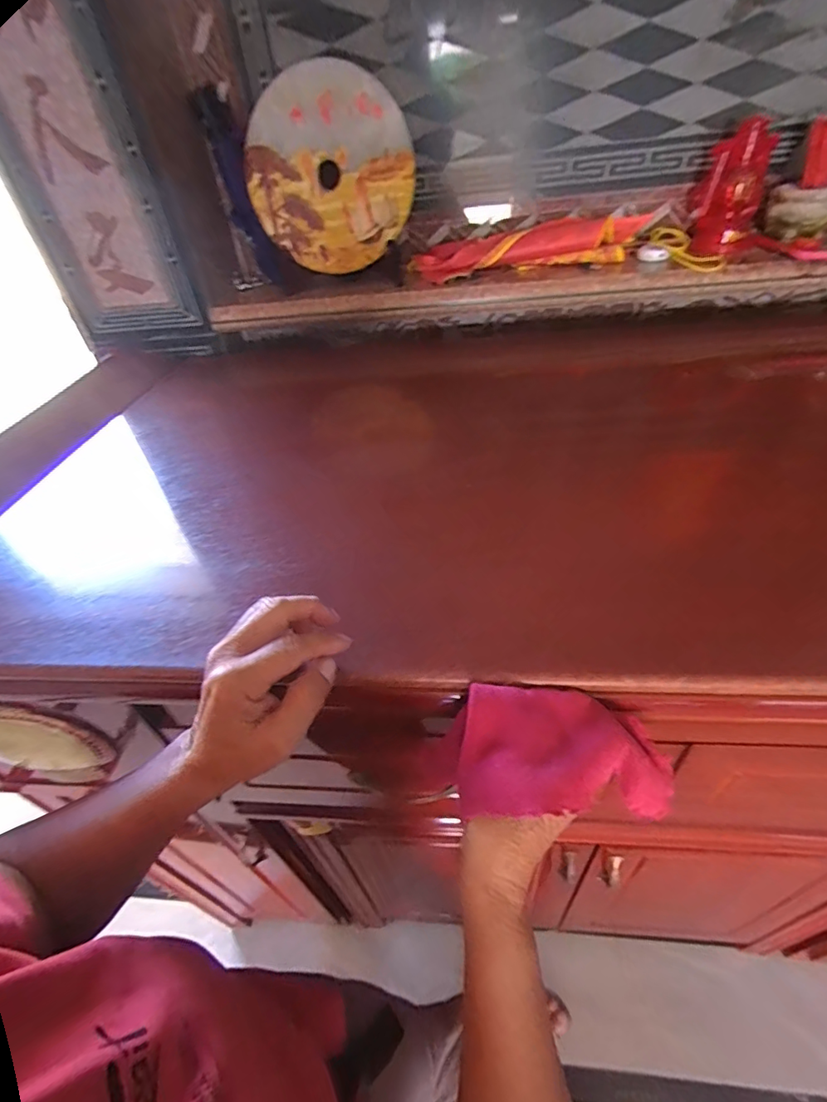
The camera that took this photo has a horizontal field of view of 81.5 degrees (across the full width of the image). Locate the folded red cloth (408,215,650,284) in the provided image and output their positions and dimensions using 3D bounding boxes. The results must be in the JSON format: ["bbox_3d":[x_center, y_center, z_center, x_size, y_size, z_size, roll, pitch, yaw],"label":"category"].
[{"bbox_3d":[0.195,-0.499,0.785,0.393,0.051,0.119,-6,41,1],"label":"folded red cloth"}]

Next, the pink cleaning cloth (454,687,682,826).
[{"bbox_3d":[0.097,0.134,0.298,0.133,0.073,0.065,-3,42,5],"label":"pink cleaning cloth"}]

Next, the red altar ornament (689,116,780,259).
[{"bbox_3d":[0.480,-0.547,0.730,0.093,0.146,0.084,16,47,24],"label":"red altar ornament"}]

